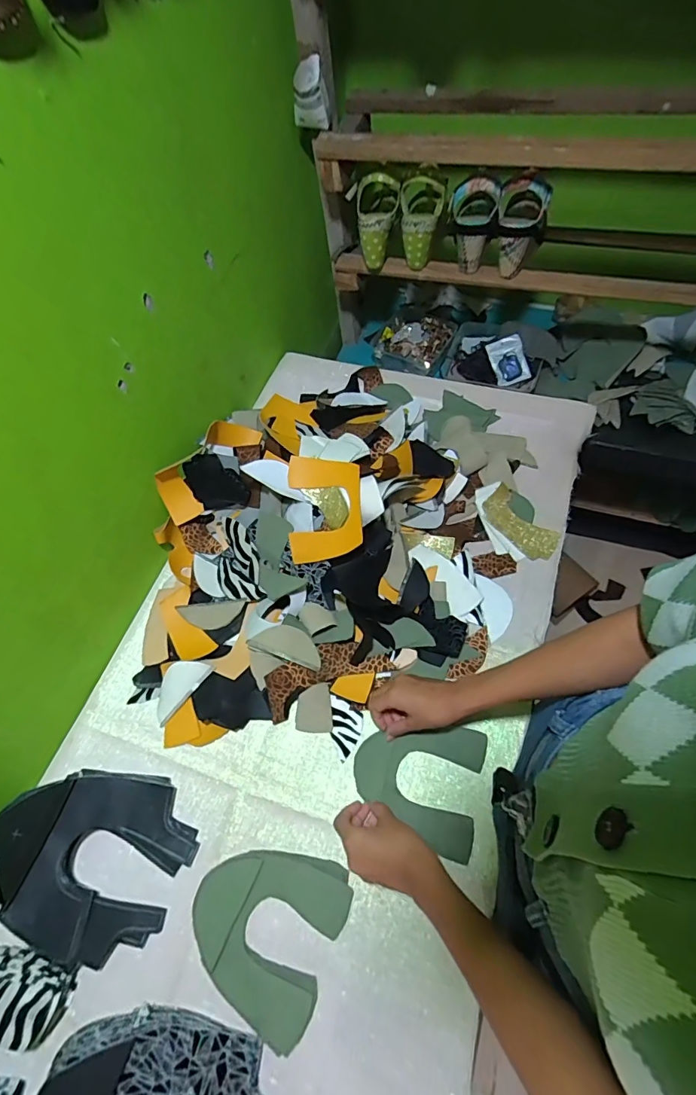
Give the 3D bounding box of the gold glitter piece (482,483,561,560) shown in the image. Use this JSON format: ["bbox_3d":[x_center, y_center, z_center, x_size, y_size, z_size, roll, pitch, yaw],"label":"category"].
[{"bbox_3d":[0.277,-0.038,0.732,0.064,0.016,0.132,-37,67,-14],"label":"gold glitter piece"}]

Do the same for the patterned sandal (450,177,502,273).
[{"bbox_3d":[0.220,-0.572,0.808,0.081,0.135,0.080,9,63,11],"label":"patterned sandal"}]

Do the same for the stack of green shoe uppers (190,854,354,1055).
[{"bbox_3d":[-0.097,0.431,0.523,0.164,0.016,0.160,21,67,13],"label":"stack of green shoe uppers"}]

